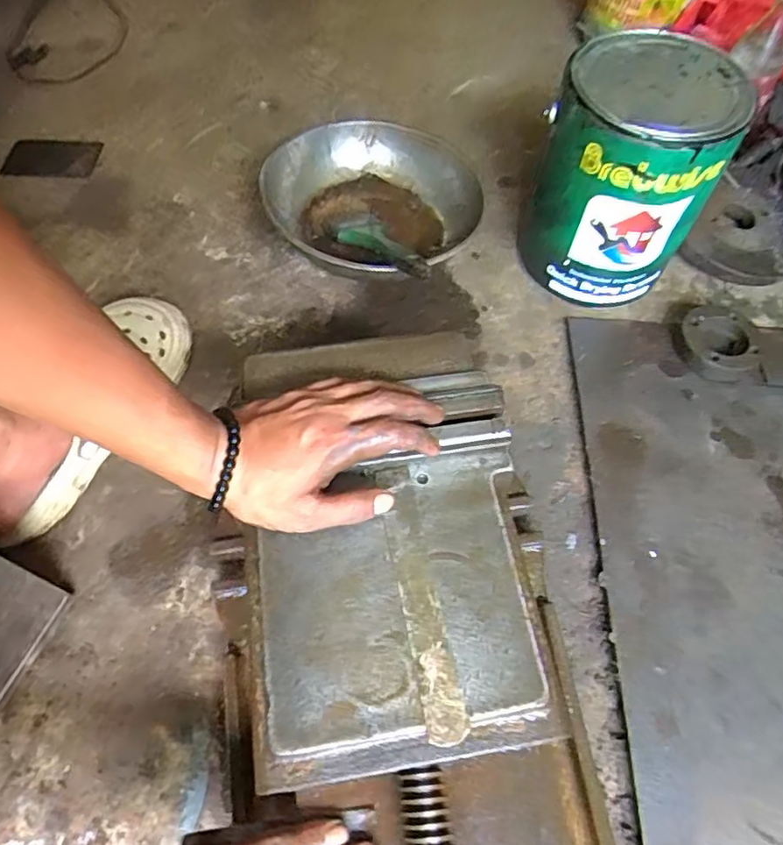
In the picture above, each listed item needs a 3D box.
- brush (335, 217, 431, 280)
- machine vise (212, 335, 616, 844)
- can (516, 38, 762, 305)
[{"bbox_3d":[-0.005,-0.173,0.600,0.045,0.021,0.151,-23,39,-15],"label":"brush"},{"bbox_3d":[0.008,0.200,0.381,0.211,0.145,0.549,-6,66,-6],"label":"machine vise"},{"bbox_3d":[0.217,-0.232,0.586,0.149,0.207,0.140,1,58,-1],"label":"can"}]

